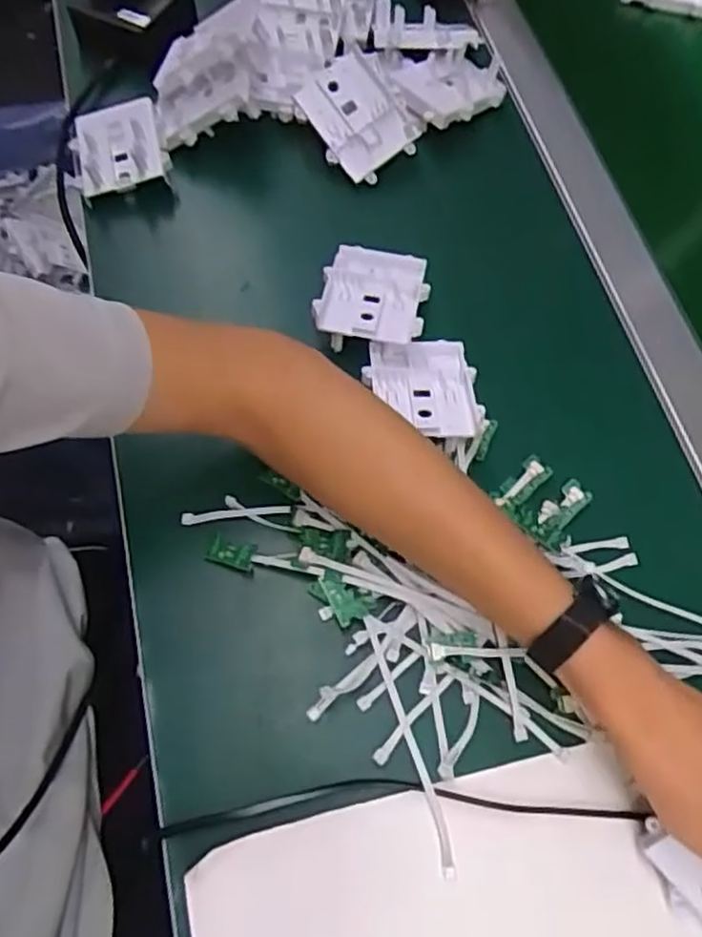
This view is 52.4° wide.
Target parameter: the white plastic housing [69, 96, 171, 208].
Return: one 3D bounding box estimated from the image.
[{"bbox_3d":[-0.173,-0.237,0.522,0.065,0.022,0.078,-21,66,4],"label":"white plastic housing"}]

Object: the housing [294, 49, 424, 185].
[{"bbox_3d":[0.003,-0.256,0.521,0.067,0.017,0.089,-40,87,4],"label":"housing"}]

